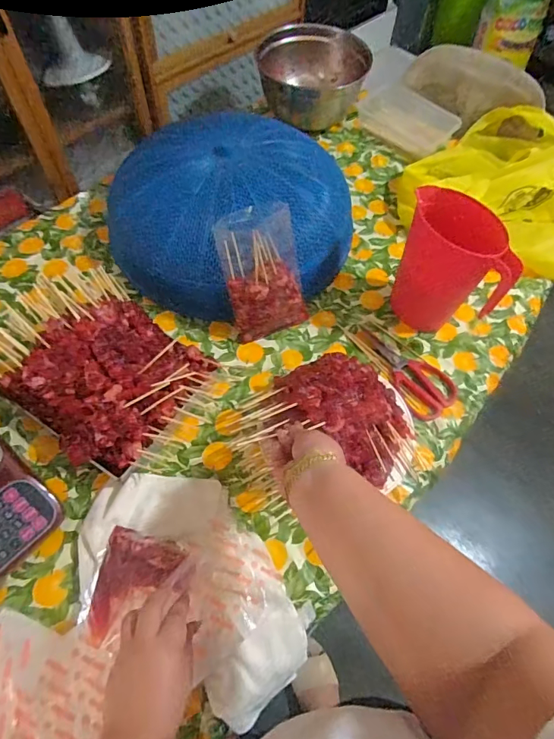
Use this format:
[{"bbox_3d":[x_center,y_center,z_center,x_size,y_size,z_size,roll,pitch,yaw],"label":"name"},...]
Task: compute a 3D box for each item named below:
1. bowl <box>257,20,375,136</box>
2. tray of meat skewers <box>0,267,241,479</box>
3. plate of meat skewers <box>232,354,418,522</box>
[{"bbox_3d":[0.078,-0.692,1.062,0.265,0.159,0.220,11,61,3],"label":"bowl"},{"bbox_3d":[-0.269,-0.006,0.685,0.309,0.137,0.251,34,64,15],"label":"tray of meat skewers"},{"bbox_3d":[0.083,0.081,0.670,0.275,0.117,0.224,-11,62,-9],"label":"plate of meat skewers"}]

